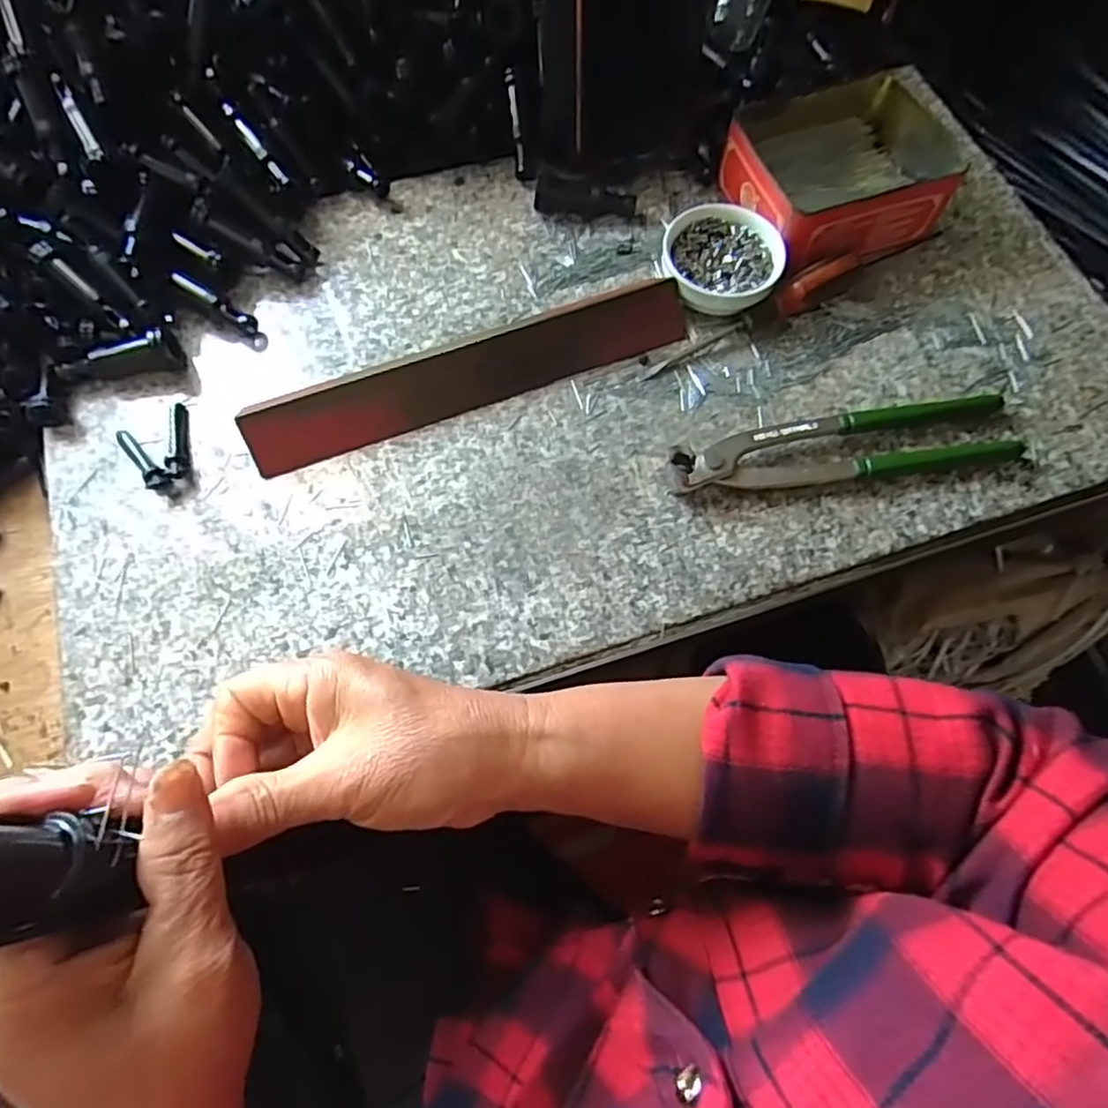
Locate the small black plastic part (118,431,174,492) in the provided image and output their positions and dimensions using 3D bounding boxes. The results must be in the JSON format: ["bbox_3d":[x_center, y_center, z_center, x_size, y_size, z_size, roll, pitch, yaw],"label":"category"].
[{"bbox_3d":[-0.227,-0.052,0.371,0.047,0.010,0.012,41,72,15],"label":"small black plastic part"}]

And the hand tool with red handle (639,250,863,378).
[{"bbox_3d":[0.119,-0.142,0.409,0.145,0.014,0.017,-29,70,1],"label":"hand tool with red handle"}]

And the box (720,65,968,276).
[{"bbox_3d":[0.179,-0.242,0.435,0.130,0.044,0.118,-21,69,-9],"label":"box"}]

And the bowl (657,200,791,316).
[{"bbox_3d":[0.102,-0.180,0.418,0.069,0.028,0.065,0,67,-1],"label":"bowl"}]

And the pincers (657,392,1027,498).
[{"bbox_3d":[0.161,-0.062,0.378,0.198,0.016,0.044,-8,68,-4],"label":"pincers"}]

